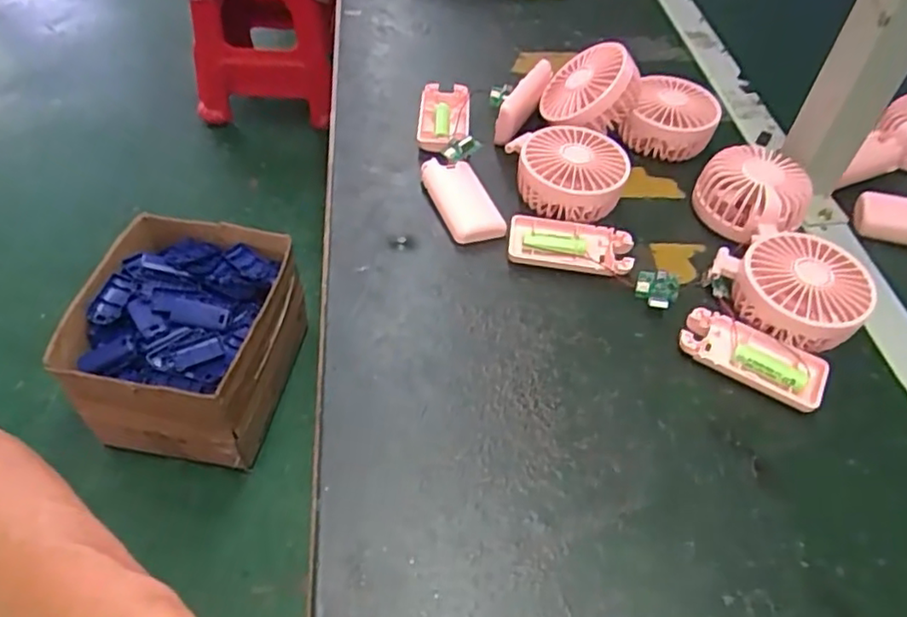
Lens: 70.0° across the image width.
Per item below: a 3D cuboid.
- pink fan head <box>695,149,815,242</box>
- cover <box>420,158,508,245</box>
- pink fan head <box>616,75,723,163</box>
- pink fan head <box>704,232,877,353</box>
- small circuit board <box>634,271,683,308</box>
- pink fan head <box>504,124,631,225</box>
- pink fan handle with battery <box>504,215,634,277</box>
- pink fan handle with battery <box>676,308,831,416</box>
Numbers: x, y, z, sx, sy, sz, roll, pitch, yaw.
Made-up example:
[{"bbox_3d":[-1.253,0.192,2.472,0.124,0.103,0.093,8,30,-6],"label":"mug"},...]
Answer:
[{"bbox_3d":[0.246,-0.094,0.539,0.081,0.046,0.081,2,50,-2],"label":"pink fan head"},{"bbox_3d":[0.005,-0.088,0.522,0.040,0.018,0.087,-15,53,-16],"label":"cover"},{"bbox_3d":[0.203,-0.178,0.603,0.080,0.044,0.081,23,52,15],"label":"pink fan head"},{"bbox_3d":[0.248,-0.014,0.468,0.089,0.041,0.088,2,50,-2],"label":"pink fan head"},{"bbox_3d":[0.148,-0.014,0.469,0.030,0.006,0.025,13,89,8],"label":"small circuit board"},{"bbox_3d":[0.096,-0.113,0.538,0.090,0.041,0.089,-3,50,-7],"label":"pink fan head"},{"bbox_3d":[0.089,-0.049,0.500,0.094,0.017,0.042,9,50,4],"label":"pink fan handle with battery"},{"bbox_3d":[0.206,0.033,0.446,0.095,0.014,0.047,26,53,17],"label":"pink fan handle with battery"}]

